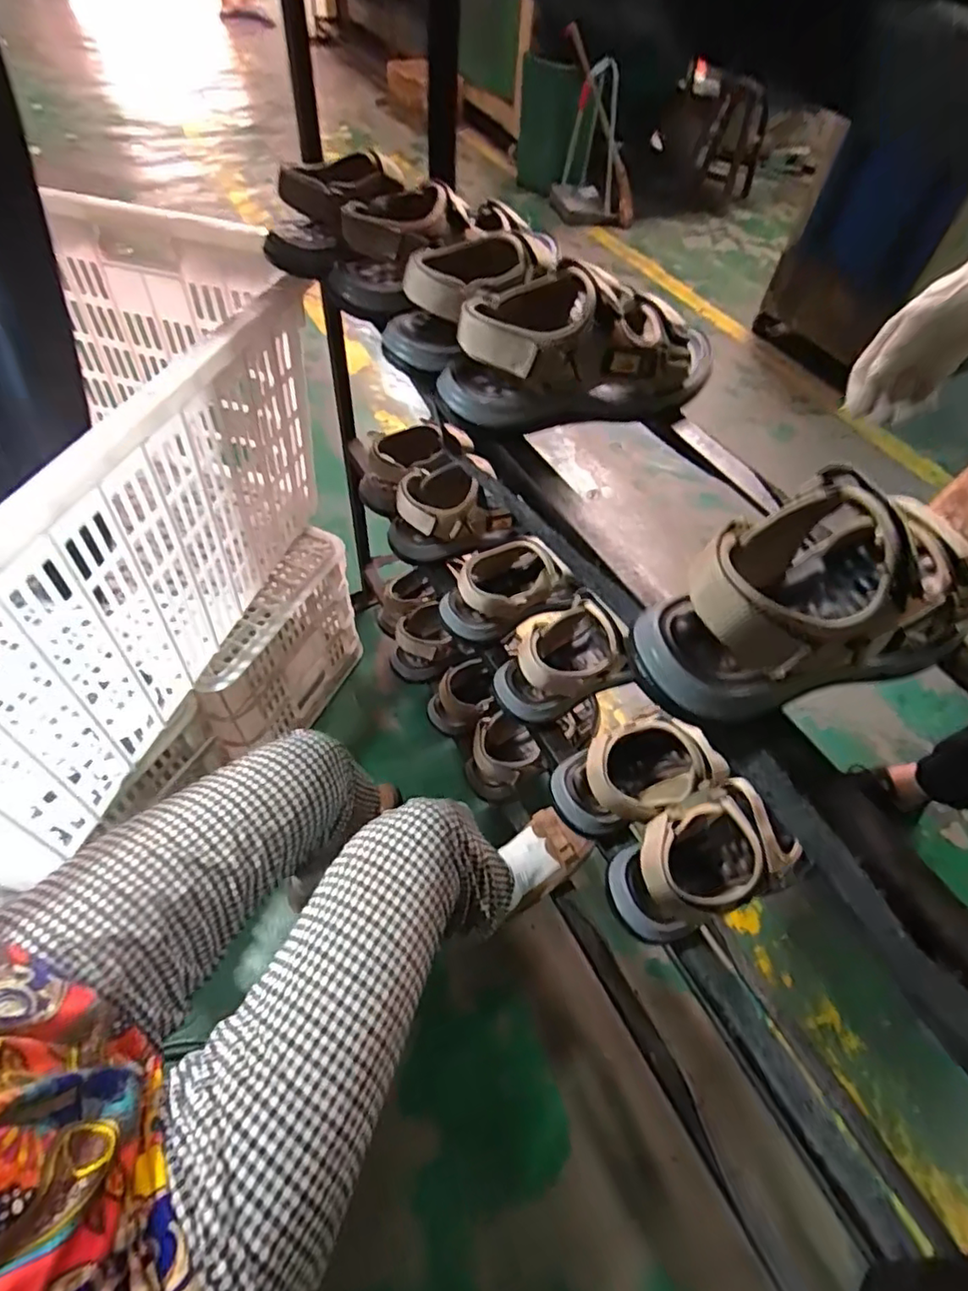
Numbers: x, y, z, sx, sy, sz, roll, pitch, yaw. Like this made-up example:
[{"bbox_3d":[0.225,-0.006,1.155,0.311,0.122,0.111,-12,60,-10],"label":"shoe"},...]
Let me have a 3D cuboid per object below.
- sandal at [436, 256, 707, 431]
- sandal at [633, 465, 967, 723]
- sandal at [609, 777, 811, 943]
[{"bbox_3d":[0.084,-0.275,0.538,0.256,0.094,0.112,-15,56,-14],"label":"sandal"},{"bbox_3d":[0.208,-0.031,0.372,0.211,0.086,0.105,-20,58,-18],"label":"sandal"},{"bbox_3d":[0.207,0.206,0.576,0.194,0.083,0.096,-17,57,-16],"label":"sandal"}]

